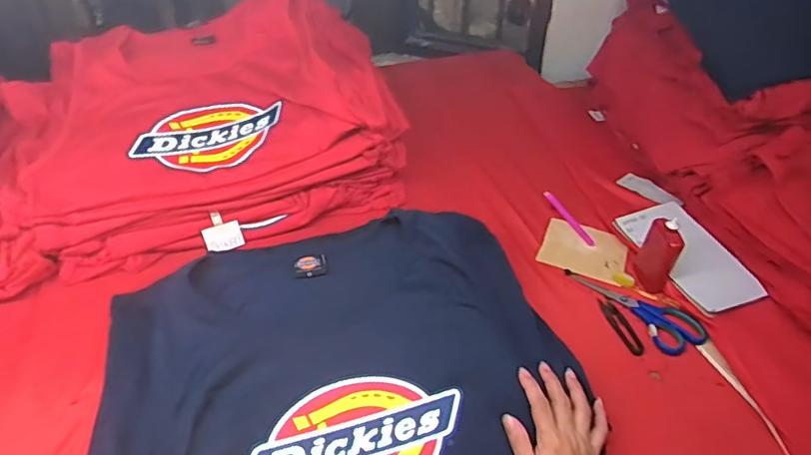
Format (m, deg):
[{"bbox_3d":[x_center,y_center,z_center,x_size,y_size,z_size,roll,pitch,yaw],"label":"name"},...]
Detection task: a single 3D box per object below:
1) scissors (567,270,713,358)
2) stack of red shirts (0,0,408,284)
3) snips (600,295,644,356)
[{"bbox_3d":[0.316,0.106,0.775,0.064,0.012,0.196,-27,47,-30],"label":"scissors"},{"bbox_3d":[-0.331,-0.172,0.912,0.571,0.208,0.383,-13,41,-16],"label":"stack of red shirts"},{"bbox_3d":[0.294,0.133,0.756,0.020,0.010,0.094,-10,40,-13],"label":"snips"}]

